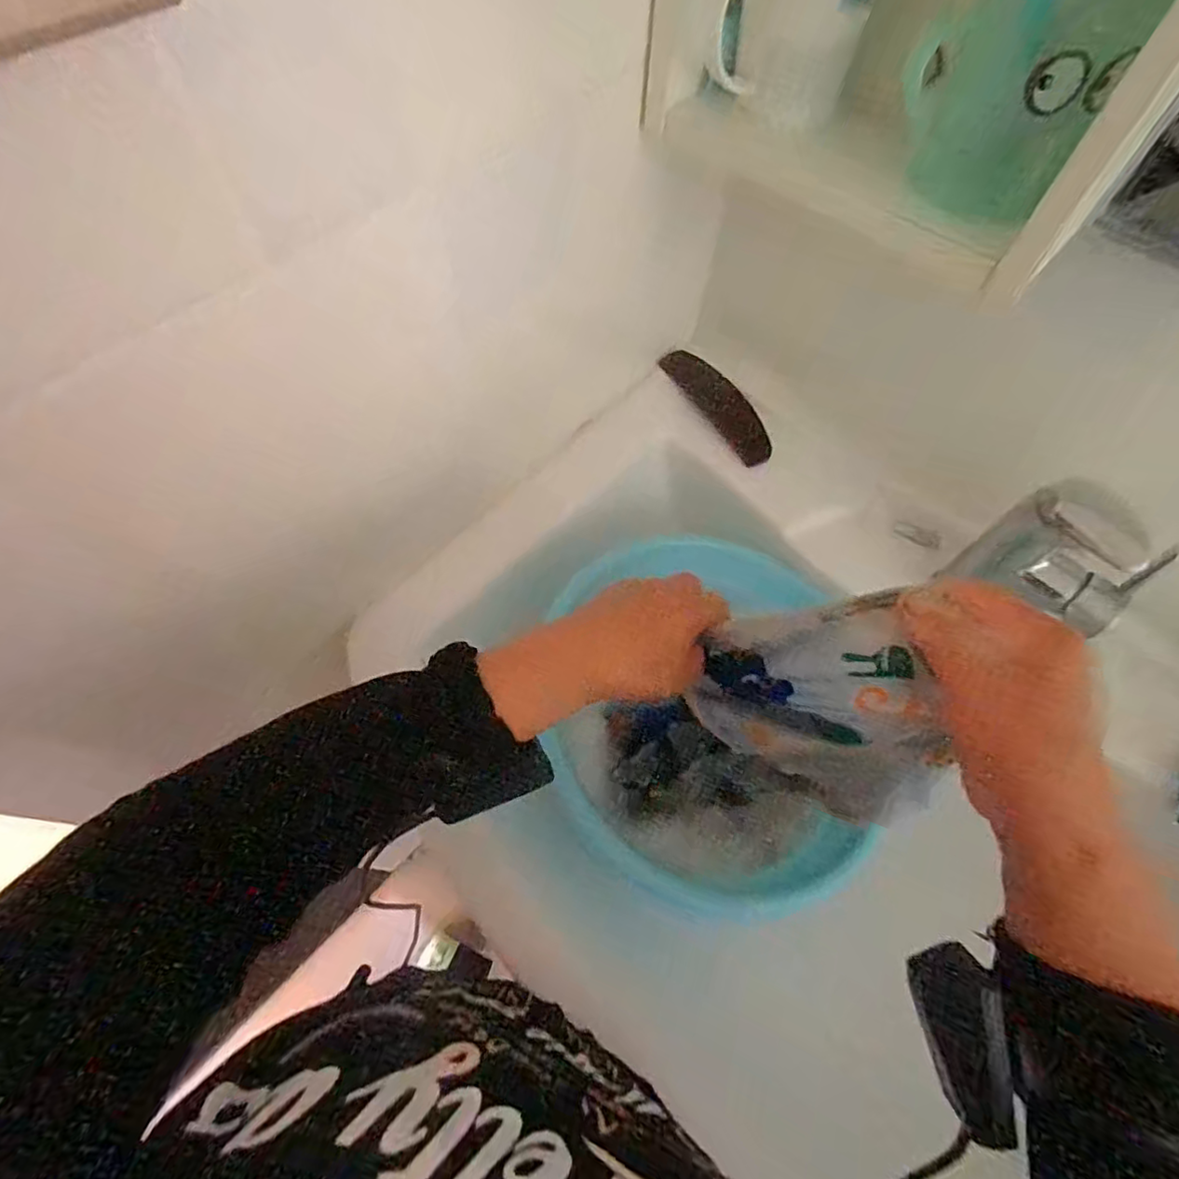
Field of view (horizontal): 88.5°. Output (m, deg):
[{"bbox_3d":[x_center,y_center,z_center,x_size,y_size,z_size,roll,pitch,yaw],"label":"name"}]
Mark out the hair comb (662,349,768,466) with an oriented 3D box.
[{"bbox_3d":[0.134,-0.189,0.619,0.040,0.005,0.142,-41,93,18],"label":"hair comb"}]

